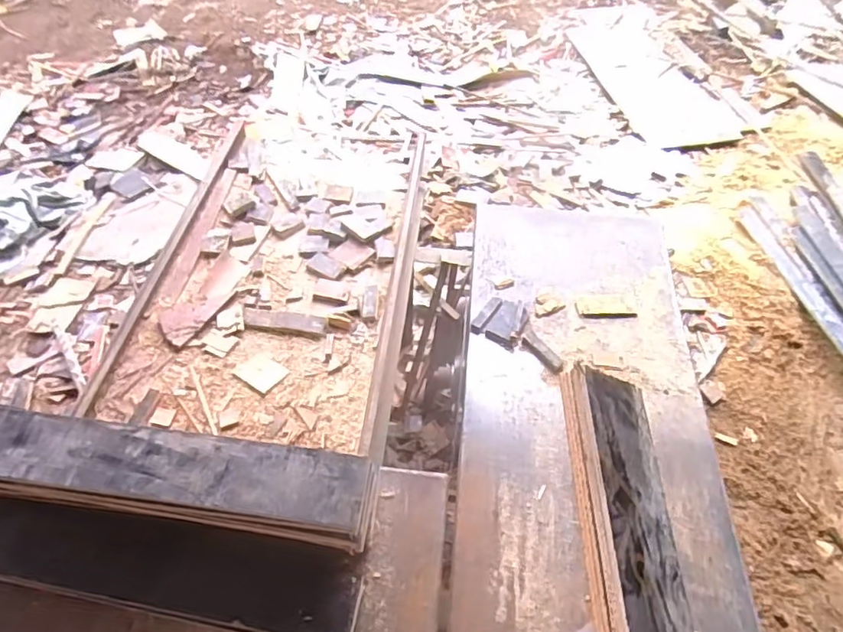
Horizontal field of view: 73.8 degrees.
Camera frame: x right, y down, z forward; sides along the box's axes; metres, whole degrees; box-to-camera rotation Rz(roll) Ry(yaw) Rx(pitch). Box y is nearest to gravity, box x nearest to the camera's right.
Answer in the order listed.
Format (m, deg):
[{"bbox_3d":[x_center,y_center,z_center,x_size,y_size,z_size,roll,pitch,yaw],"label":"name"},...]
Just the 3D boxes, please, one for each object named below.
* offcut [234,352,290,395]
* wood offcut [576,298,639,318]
[{"bbox_3d":[-0.284,0.100,0.999,0.082,0.007,0.062,31,56,22],"label":"offcut"},{"bbox_3d":[0.335,-0.013,1.023,0.106,0.008,0.046,-4,51,-5],"label":"wood offcut"}]

